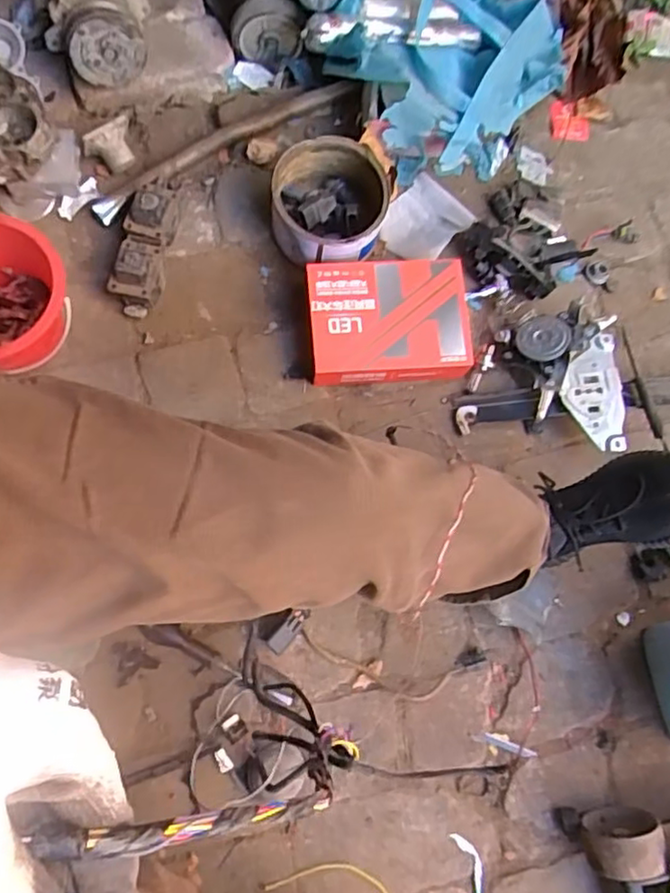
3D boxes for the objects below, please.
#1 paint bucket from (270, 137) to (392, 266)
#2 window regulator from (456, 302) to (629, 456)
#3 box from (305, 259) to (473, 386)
[{"bbox_3d":[-0.008,-0.323,0.877,0.156,0.081,0.166,1,77,-4],"label":"paint bucket"},{"bbox_3d":[0.285,-0.101,0.858,0.211,0.052,0.196,12,77,-2],"label":"window regulator"},{"bbox_3d":[0.070,-0.166,0.851,0.210,0.055,0.154,-3,77,-5],"label":"box"}]

